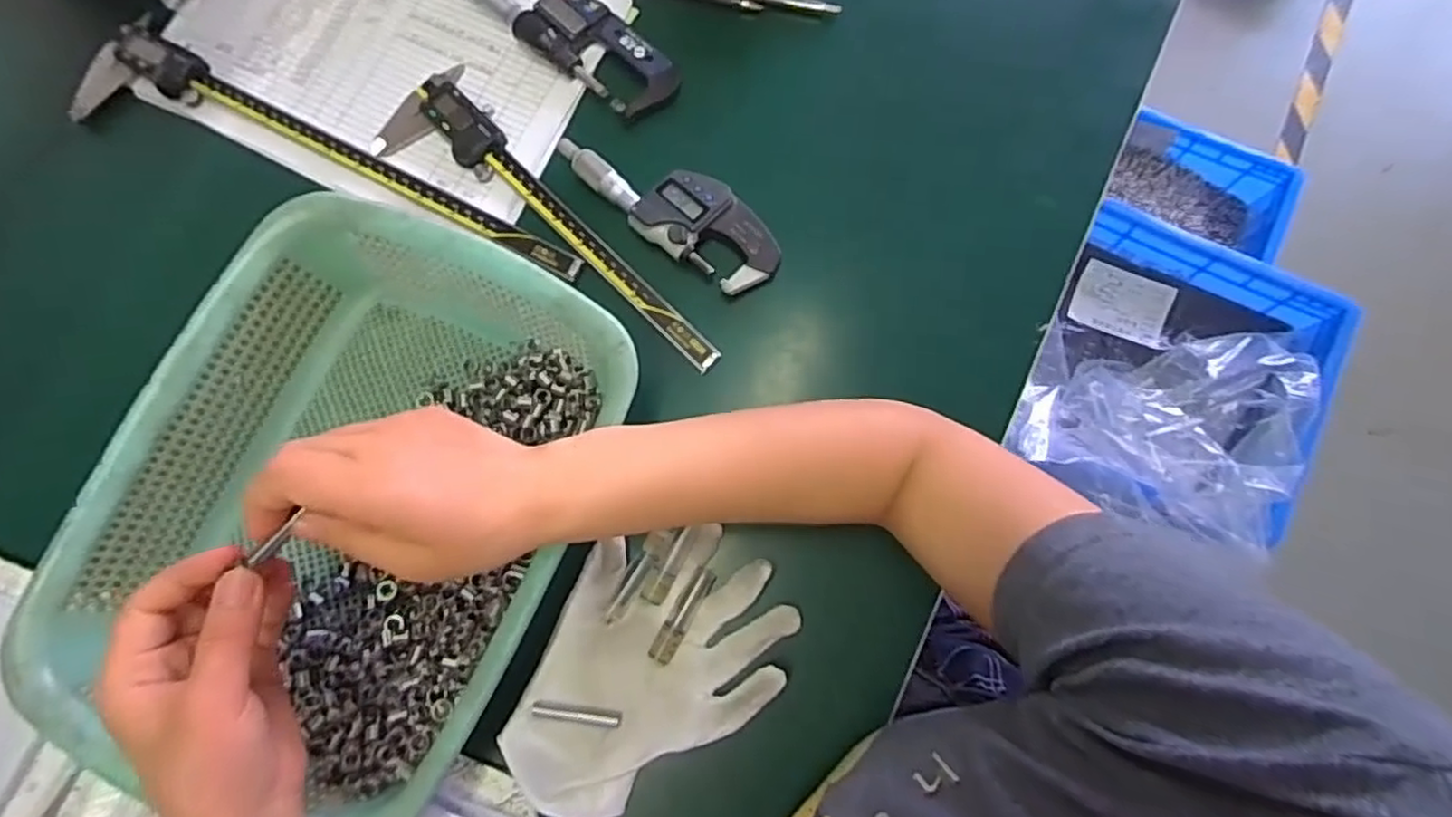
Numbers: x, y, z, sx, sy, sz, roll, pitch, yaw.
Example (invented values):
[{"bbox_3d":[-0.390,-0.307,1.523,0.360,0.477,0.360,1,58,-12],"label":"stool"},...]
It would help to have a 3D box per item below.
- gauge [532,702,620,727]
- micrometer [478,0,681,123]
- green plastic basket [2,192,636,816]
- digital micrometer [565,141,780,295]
[{"bbox_3d":[-0.085,0.173,0.397,0.049,0.006,0.007,8,77,4],"label":"gauge"},{"bbox_3d":[-0.114,-0.266,0.489,0.180,0.022,0.052,38,81,9],"label":"micrometer"},{"bbox_3d":[-0.192,0.047,0.388,0.225,0.087,0.285,22,79,6],"label":"green plastic basket"},{"bbox_3d":[-0.038,-0.134,0.459,0.162,0.021,0.054,36,81,9],"label":"digital micrometer"}]

